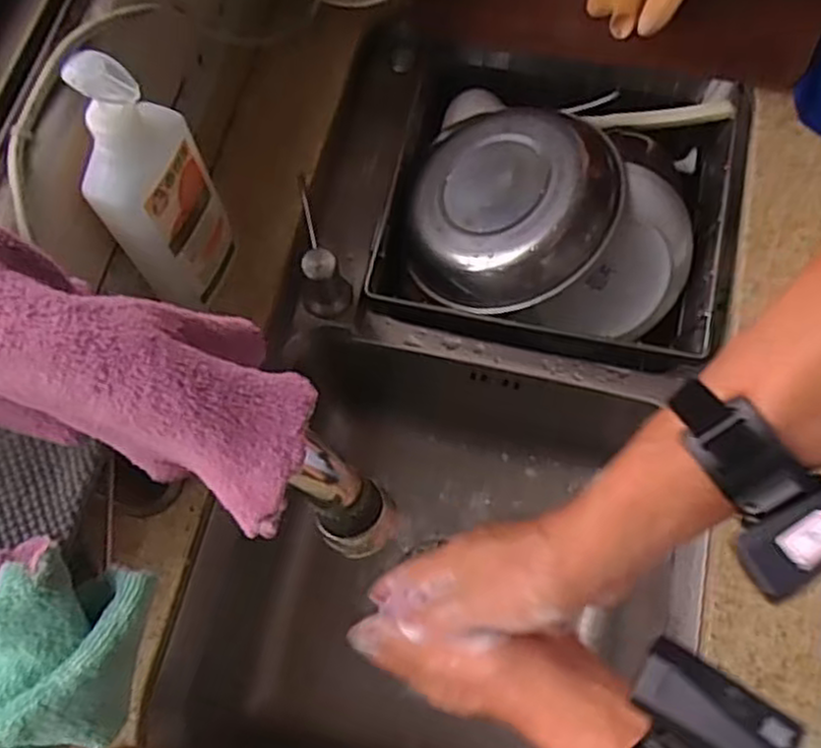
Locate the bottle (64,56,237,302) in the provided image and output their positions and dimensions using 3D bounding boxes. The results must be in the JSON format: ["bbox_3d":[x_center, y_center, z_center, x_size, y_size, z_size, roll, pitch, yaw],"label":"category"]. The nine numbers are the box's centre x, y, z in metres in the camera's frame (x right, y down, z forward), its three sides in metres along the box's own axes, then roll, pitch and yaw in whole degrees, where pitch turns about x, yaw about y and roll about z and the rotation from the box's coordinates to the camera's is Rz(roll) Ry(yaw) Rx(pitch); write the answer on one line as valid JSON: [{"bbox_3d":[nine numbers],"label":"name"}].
[{"bbox_3d":[-0.175,-0.126,0.525,0.041,0.229,0.074,14,71,7],"label":"bottle"}]

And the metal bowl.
[{"bbox_3d":[0.087,-0.147,0.684,0.193,0.069,0.193,-3,70,26],"label":"metal bowl"}]

